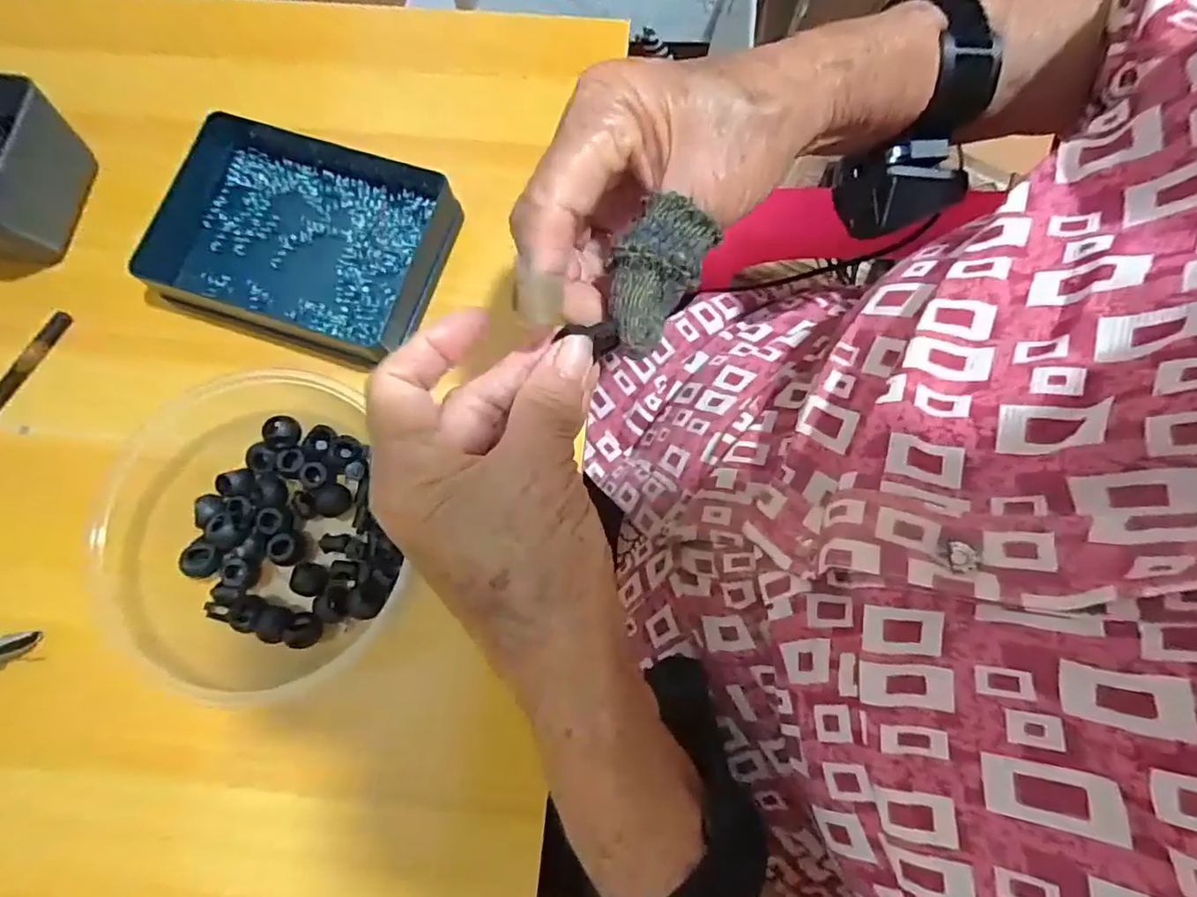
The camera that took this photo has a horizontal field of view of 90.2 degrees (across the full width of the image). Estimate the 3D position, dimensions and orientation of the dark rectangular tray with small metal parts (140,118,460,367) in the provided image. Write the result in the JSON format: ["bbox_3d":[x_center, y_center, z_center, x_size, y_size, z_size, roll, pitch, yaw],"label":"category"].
[{"bbox_3d":[-0.168,-0.123,0.340,0.161,0.027,0.115,16,77,4],"label":"dark rectangular tray with small metal parts"}]

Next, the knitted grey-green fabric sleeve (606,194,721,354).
[{"bbox_3d":[0.018,-0.059,0.214,0.027,0.012,0.059,34,102,7],"label":"knitted grey-green fabric sleeve"}]

